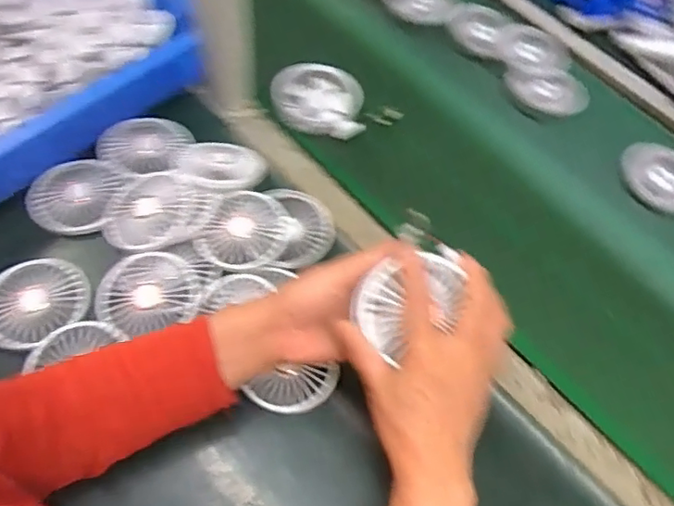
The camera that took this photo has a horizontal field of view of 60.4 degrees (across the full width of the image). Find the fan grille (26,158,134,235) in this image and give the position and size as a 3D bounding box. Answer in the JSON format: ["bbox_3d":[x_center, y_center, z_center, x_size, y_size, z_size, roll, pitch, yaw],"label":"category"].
[{"bbox_3d":[-0.262,-0.060,0.592,0.086,0.021,0.086,23,59,7],"label":"fan grille"}]

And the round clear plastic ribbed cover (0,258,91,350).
[{"bbox_3d":[-0.273,0.045,0.525,0.092,0.023,0.078,-33,68,-23],"label":"round clear plastic ribbed cover"}]

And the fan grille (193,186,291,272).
[{"bbox_3d":[-0.092,-0.024,0.576,0.091,0.030,0.085,2,58,-3],"label":"fan grille"}]

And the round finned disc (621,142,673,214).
[{"bbox_3d":[0.393,-0.089,0.691,0.107,0.023,0.087,34,61,13],"label":"round finned disc"}]

